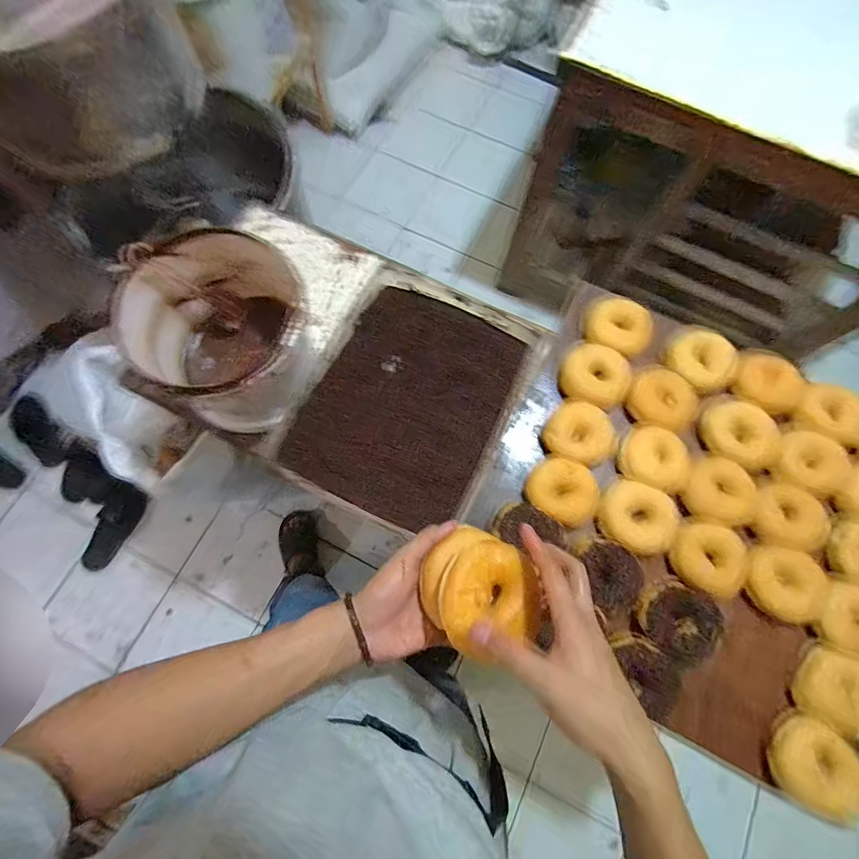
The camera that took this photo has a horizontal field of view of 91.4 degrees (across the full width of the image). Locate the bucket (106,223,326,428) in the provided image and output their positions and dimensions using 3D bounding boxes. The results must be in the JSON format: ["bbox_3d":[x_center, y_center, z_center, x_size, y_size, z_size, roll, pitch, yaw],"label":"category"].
[{"bbox_3d":[-0.272,-0.120,0.585,0.206,0.190,0.200,1,74,-2],"label":"bucket"}]

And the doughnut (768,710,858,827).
[{"bbox_3d":[0.448,0.389,0.487,0.024,0.092,0.089,36,76,8],"label":"doughnut"}]

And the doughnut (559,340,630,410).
[{"bbox_3d":[0.254,-0.083,0.645,0.098,0.032,0.092,18,74,3],"label":"doughnut"}]

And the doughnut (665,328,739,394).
[{"bbox_3d":[0.413,-0.106,0.635,0.081,0.032,0.099,-30,77,-10],"label":"doughnut"}]

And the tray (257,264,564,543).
[{"bbox_3d":[-0.027,-0.052,0.623,0.296,0.059,0.370,26,75,5],"label":"tray"}]

